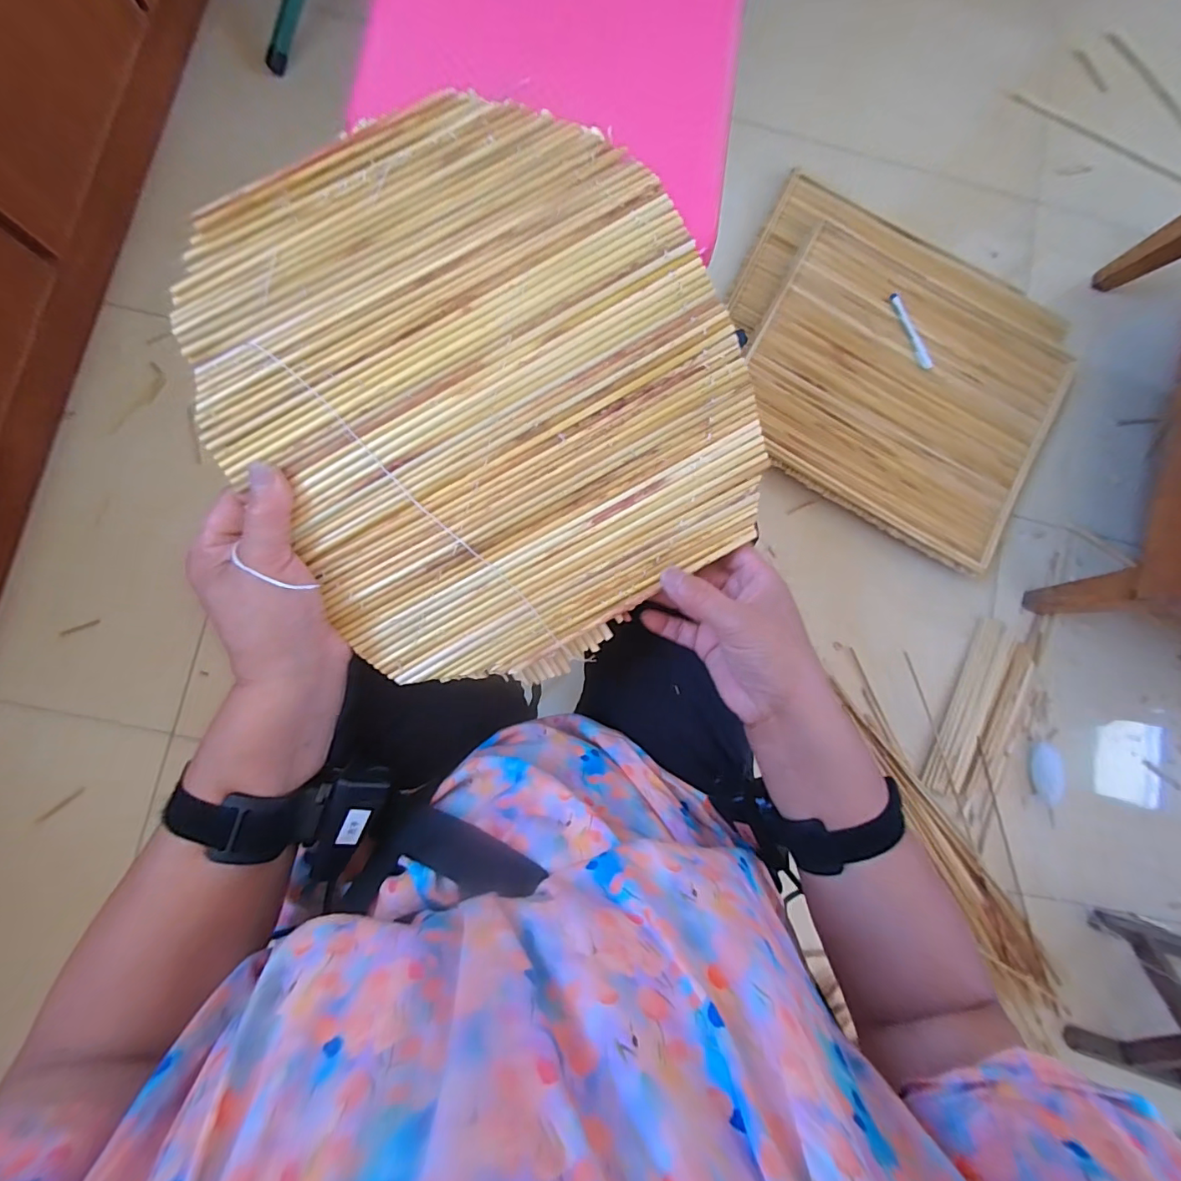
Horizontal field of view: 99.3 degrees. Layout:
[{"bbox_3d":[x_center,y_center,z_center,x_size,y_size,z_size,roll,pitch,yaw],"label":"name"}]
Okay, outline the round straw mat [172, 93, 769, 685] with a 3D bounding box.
[{"bbox_3d":[-0.051,-0.102,0.282,0.267,0.008,0.281,-1,100,-8],"label":"round straw mat"}]

